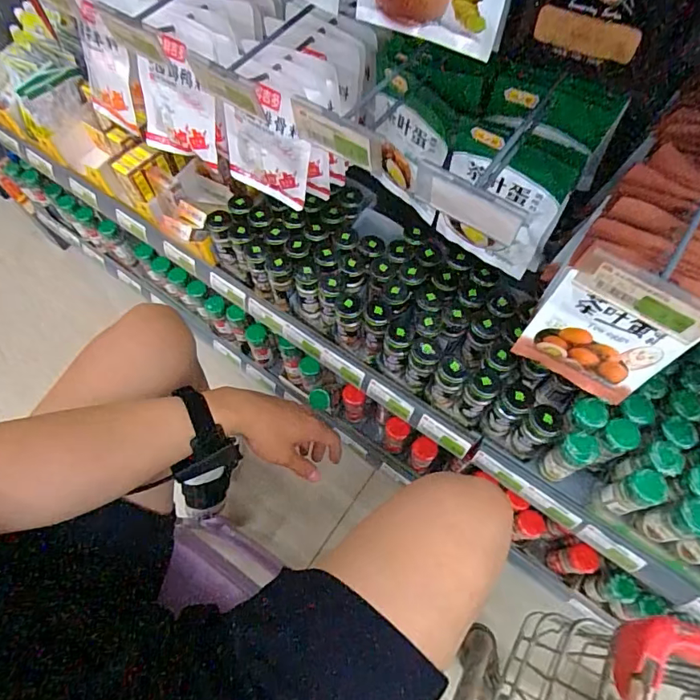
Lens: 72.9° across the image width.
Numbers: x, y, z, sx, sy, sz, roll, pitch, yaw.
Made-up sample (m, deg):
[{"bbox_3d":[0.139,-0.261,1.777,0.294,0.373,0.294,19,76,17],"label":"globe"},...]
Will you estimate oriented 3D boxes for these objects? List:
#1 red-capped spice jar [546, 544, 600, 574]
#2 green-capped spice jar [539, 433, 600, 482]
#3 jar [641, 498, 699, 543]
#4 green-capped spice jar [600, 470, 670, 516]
[{"bbox_3d":[0.350,0.333,0.750,0.040,0.105,0.039,-1,64,1],"label":"red-capped spice jar"},{"bbox_3d":[0.279,0.139,0.609,0.038,0.096,0.038,-1,64,1],"label":"green-capped spice jar"},{"bbox_3d":[0.385,0.203,0.557,0.040,0.081,0.039,-1,64,1],"label":"jar"},{"bbox_3d":[0.341,0.174,0.574,0.039,0.088,0.038,-1,64,1],"label":"green-capped spice jar"}]

